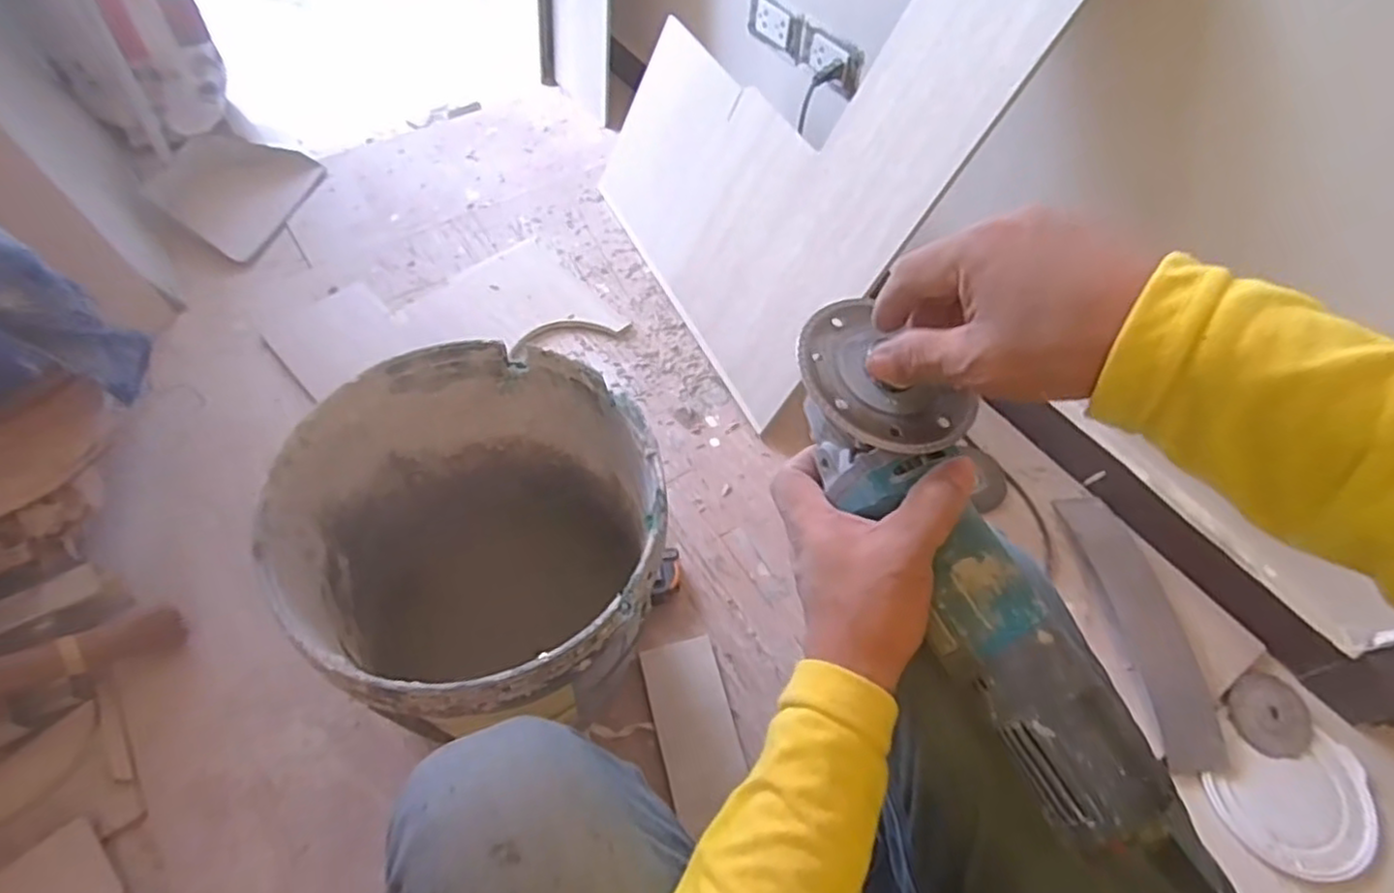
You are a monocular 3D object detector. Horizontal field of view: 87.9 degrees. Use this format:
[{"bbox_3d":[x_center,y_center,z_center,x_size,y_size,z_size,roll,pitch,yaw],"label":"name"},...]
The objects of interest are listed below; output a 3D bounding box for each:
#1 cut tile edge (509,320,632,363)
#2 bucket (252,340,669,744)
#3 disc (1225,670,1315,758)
[{"bbox_3d":[-0.194,-0.173,1.088,0.184,0.006,0.058,-17,58,-13],"label":"cut tile edge"},{"bbox_3d":[-0.182,0.128,0.692,0.294,0.334,0.289,1,56,-2],"label":"bucket"},{"bbox_3d":[0.638,0.296,0.805,0.083,0.009,0.088,1,56,-2],"label":"disc"}]

